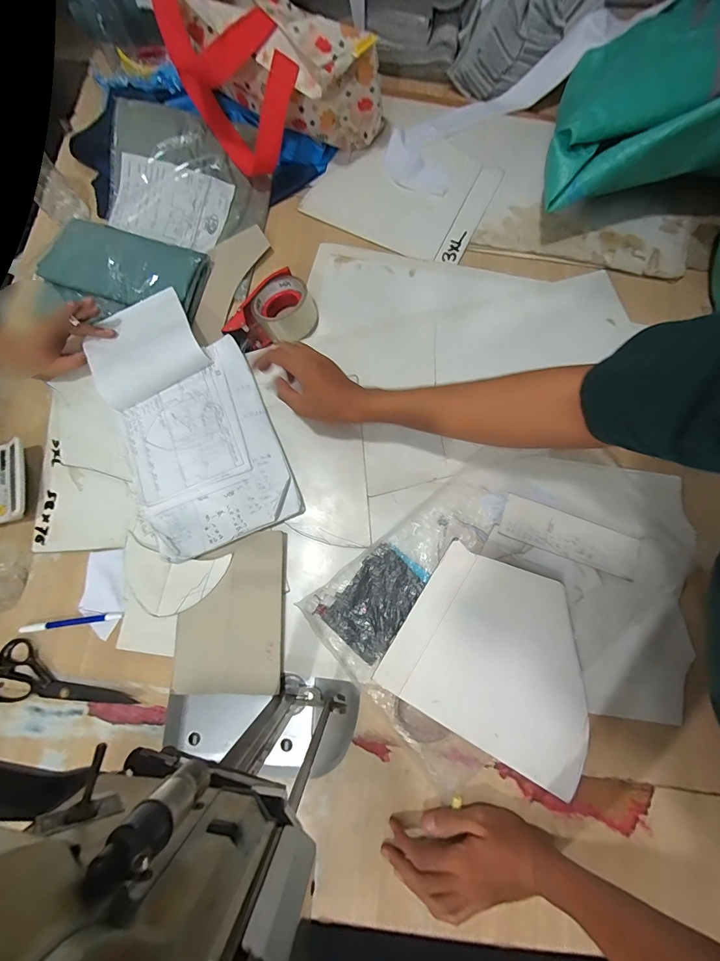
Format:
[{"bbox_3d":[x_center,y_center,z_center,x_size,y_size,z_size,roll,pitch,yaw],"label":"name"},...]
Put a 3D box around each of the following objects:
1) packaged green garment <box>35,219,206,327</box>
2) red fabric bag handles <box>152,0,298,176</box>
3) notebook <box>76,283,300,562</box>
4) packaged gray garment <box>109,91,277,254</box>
[{"bbox_3d":[-0.391,-0.350,0.629,0.282,0.034,0.140,19,80,5],"label":"packaged green garment"},{"bbox_3d":[-0.209,-0.680,0.566,0.165,0.229,0.268,-19,79,-2],"label":"red fabric bag handles"},{"bbox_3d":[-0.253,-0.094,0.568,0.211,0.034,0.395,-25,79,-4],"label":"notebook"},{"bbox_3d":[-0.305,-0.526,0.663,0.279,0.029,0.222,10,95,-3],"label":"packaged gray garment"}]

